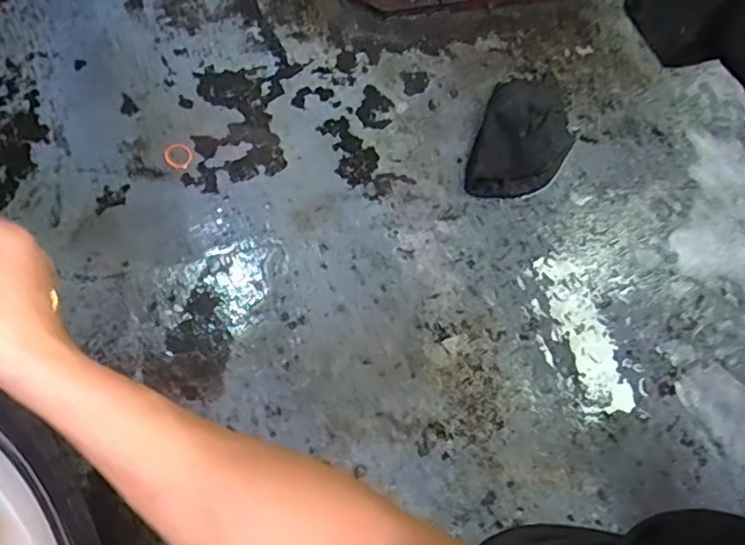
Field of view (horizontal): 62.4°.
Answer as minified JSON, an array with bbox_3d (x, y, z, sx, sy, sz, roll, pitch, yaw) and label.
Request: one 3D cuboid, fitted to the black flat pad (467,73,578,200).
[{"bbox_3d":[0.221,-0.203,0.877,0.127,0.034,0.229,19,67,6],"label":"black flat pad"}]

